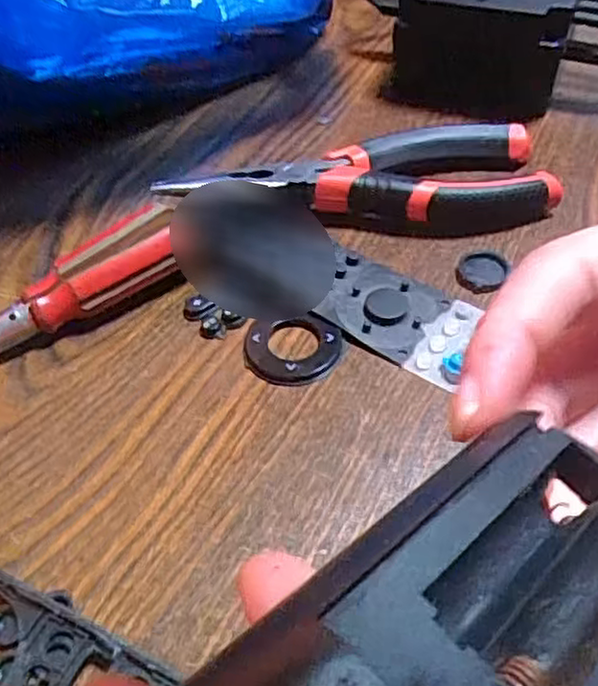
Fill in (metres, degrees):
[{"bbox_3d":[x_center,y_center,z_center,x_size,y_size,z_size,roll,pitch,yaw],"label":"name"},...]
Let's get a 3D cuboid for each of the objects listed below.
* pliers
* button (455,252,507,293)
[{"bbox_3d":[0.024,-0.065,0.286,0.151,0.017,0.050,-6,49,-1],"label":"pliers"},{"bbox_3d":[0.068,-0.028,0.262,0.017,0.004,0.020,18,53,18],"label":"button"}]

